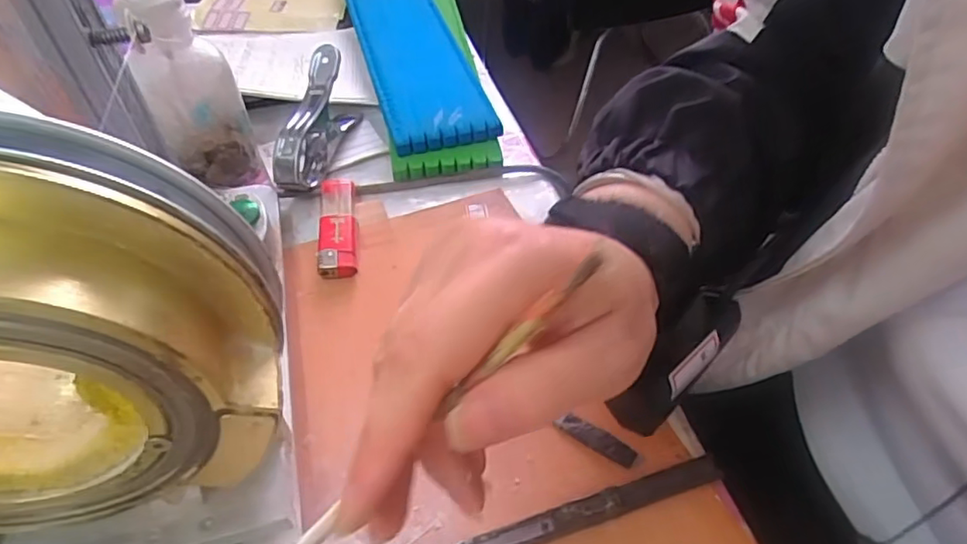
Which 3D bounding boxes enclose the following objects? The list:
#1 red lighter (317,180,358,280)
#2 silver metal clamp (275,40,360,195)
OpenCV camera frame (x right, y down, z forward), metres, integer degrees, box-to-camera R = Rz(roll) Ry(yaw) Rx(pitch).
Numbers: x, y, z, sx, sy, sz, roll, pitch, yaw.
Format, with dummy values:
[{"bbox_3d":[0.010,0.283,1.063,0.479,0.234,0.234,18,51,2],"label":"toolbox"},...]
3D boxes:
[{"bbox_3d":[-0.095,-0.032,0.382,0.023,0.009,0.087,-7,47,-6],"label":"red lighter"},{"bbox_3d":[-0.120,-0.112,0.416,0.031,0.055,0.106,9,48,10],"label":"silver metal clamp"}]

